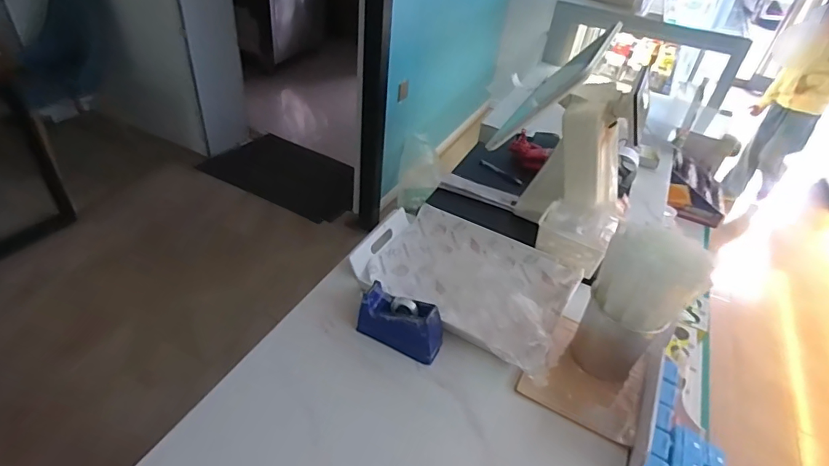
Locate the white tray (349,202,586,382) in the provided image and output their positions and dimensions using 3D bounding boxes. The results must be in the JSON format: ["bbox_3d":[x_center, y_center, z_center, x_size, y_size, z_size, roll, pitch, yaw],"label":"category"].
[{"bbox_3d":[0.092,0.079,0.894,0.393,0.041,0.279,24,42,19],"label":"white tray"}]

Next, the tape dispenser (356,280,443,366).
[{"bbox_3d":[-0.020,0.145,0.755,0.137,0.075,0.061,21,41,16],"label":"tape dispenser"}]

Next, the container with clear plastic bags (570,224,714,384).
[{"bbox_3d":[0.334,0.119,0.726,0.128,0.274,0.102,24,42,19],"label":"container with clear plastic bags"}]

